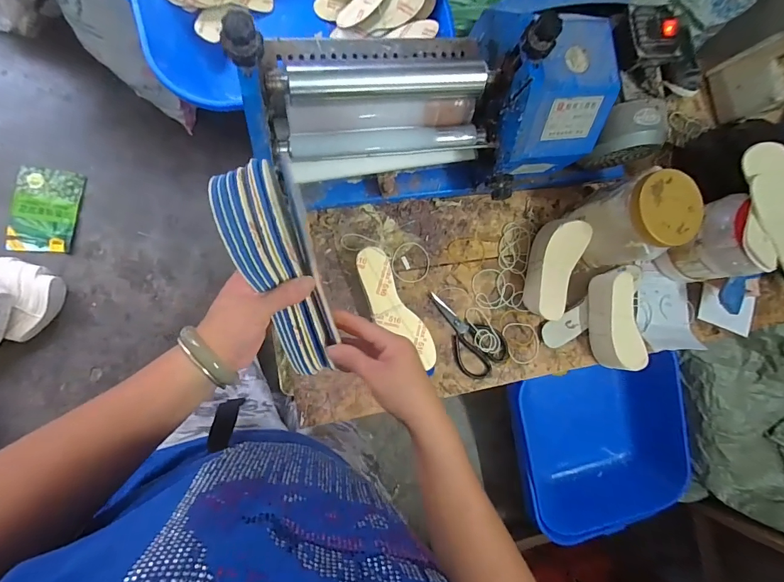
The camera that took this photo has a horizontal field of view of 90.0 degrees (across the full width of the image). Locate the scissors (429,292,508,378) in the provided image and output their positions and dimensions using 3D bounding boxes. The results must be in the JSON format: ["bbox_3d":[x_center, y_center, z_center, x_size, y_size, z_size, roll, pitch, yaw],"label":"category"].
[{"bbox_3d":[0.126,0.074,0.696,0.090,0.013,0.174,-44,94,-8],"label":"scissors"}]

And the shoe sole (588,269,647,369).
[{"bbox_3d":[0.410,0.055,0.706,0.073,0.074,0.176,-9,88,-9],"label":"shoe sole"}]

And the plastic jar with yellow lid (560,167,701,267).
[{"bbox_3d":[0.404,-0.119,0.674,0.110,0.175,0.131,-25,91,-9],"label":"plastic jar with yellow lid"}]

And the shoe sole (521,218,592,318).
[{"bbox_3d":[0.289,-0.035,0.692,0.066,0.085,0.166,13,85,-8],"label":"shoe sole"}]

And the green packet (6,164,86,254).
[{"bbox_3d":[-1.052,-0.244,1.184,0.176,0.029,0.254,9,82,-17],"label":"green packet"}]

